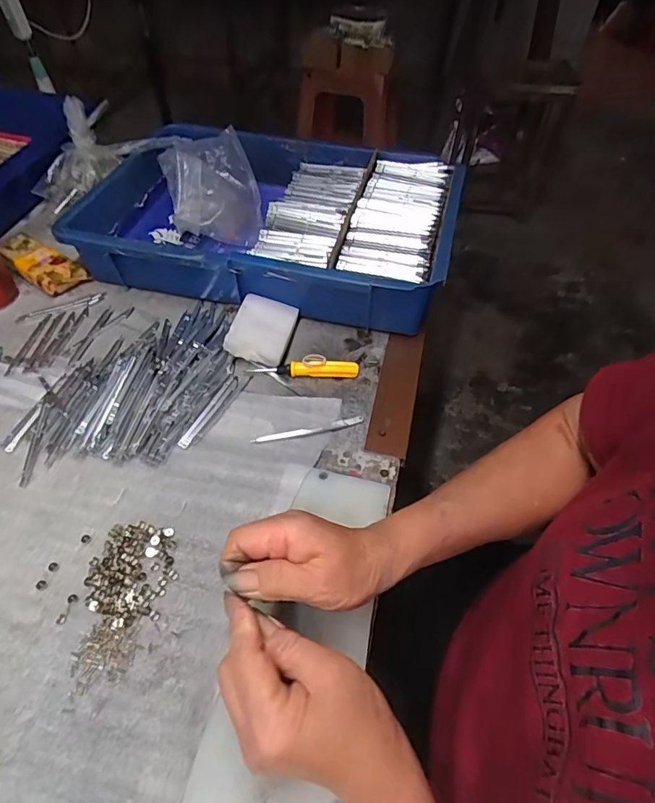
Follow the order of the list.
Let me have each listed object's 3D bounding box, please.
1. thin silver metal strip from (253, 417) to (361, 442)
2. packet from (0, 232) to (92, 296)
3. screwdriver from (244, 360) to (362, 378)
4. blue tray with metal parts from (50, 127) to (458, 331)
[{"bbox_3d":[-0.017,0.027,0.454,0.107,0.004,0.011,-9,52,-11],"label":"thin silver metal strip"},{"bbox_3d":[-0.346,-0.162,0.576,0.103,0.036,0.049,26,55,17],"label":"packet"},{"bbox_3d":[-0.024,-0.035,0.497,0.112,0.016,0.014,1,52,-1],"label":"screwdriver"},{"bbox_3d":[-0.071,-0.225,0.606,0.434,0.100,0.284,14,52,8],"label":"blue tray with metal parts"}]

